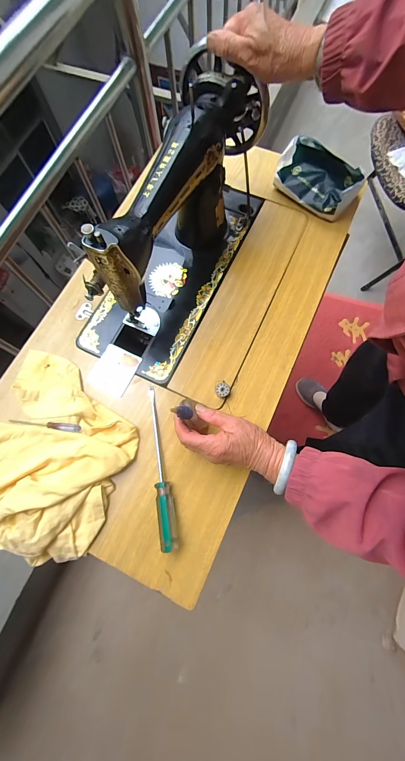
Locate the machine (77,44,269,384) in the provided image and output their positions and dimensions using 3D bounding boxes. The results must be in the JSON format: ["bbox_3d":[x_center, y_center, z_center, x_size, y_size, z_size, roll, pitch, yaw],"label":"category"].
[{"bbox_3d":[-0.044,-0.228,0.455,0.167,0.231,0.422,26,76,9],"label":"machine"}]

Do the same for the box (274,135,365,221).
[{"bbox_3d":[0.209,-0.372,0.534,0.154,0.077,0.069,40,79,12],"label":"box"}]

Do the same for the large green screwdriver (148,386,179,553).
[{"bbox_3d":[-0.064,0.119,0.423,0.024,0.027,0.233,-10,74,-1],"label":"large green screwdriver"}]

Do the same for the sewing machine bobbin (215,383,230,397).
[{"bbox_3d":[0.032,0.016,0.459,0.021,0.018,0.022,0,74,2],"label":"sewing machine bobbin"}]

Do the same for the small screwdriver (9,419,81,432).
[{"bbox_3d":[-0.243,0.066,0.437,0.122,0.015,0.011,7,74,4],"label":"small screwdriver"}]

